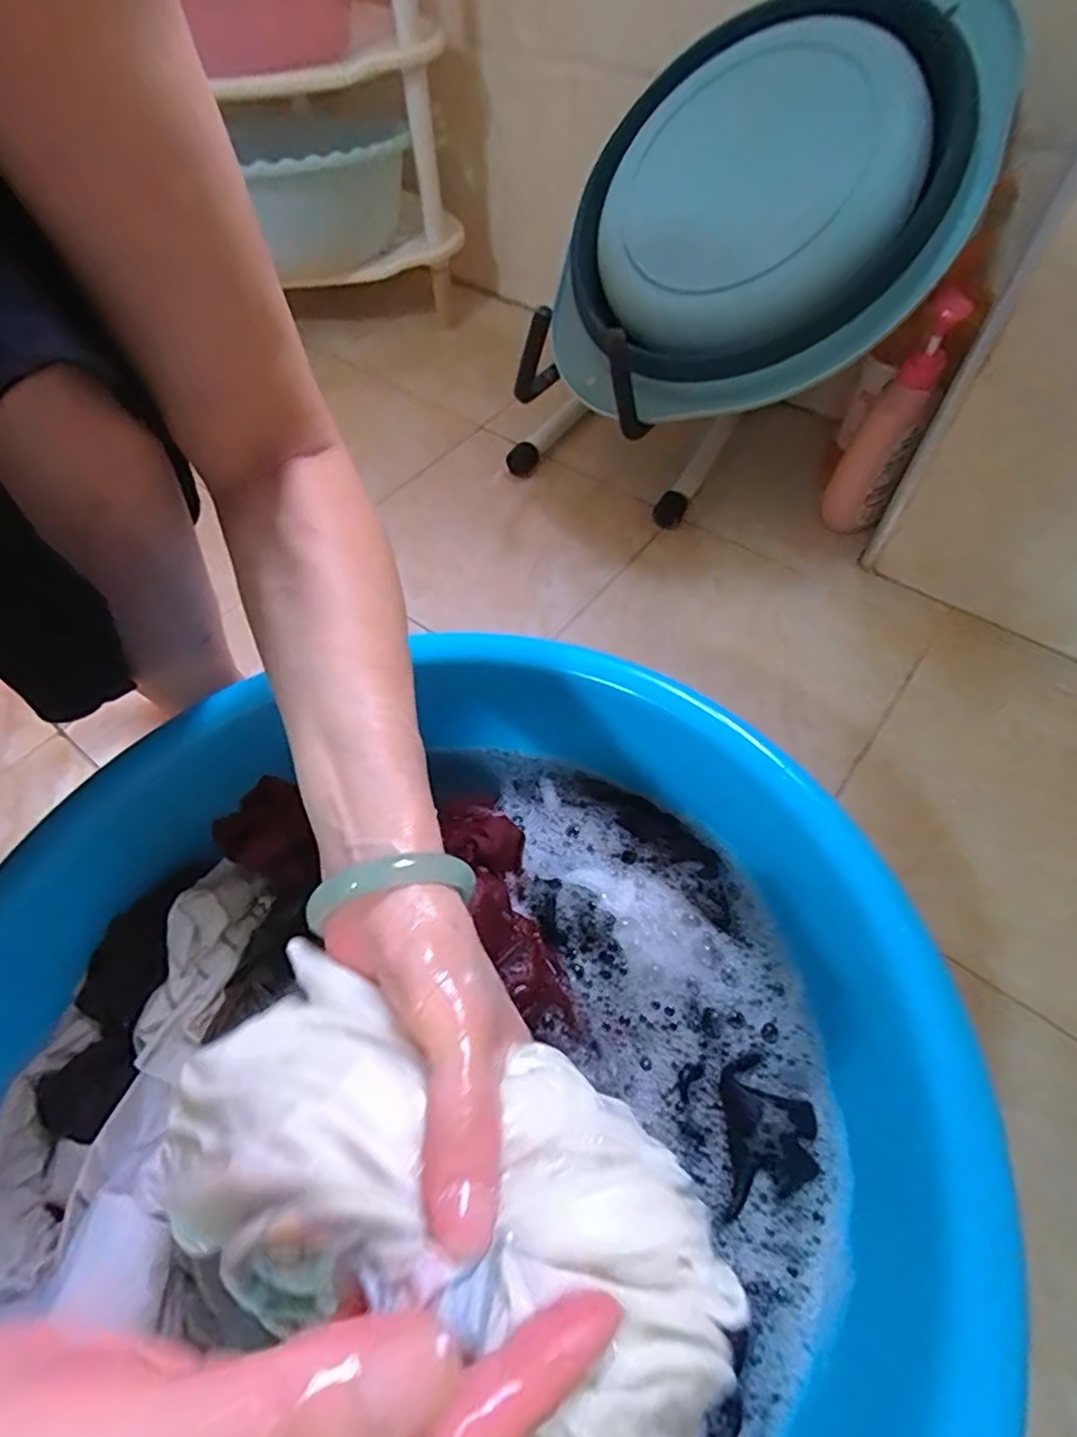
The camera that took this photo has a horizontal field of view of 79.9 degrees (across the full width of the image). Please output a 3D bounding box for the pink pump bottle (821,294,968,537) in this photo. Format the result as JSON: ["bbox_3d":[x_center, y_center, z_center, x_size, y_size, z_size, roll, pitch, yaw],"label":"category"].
[{"bbox_3d":[0.349,-0.290,0.653,0.057,0.234,0.065,21,59,15],"label":"pink pump bottle"}]

